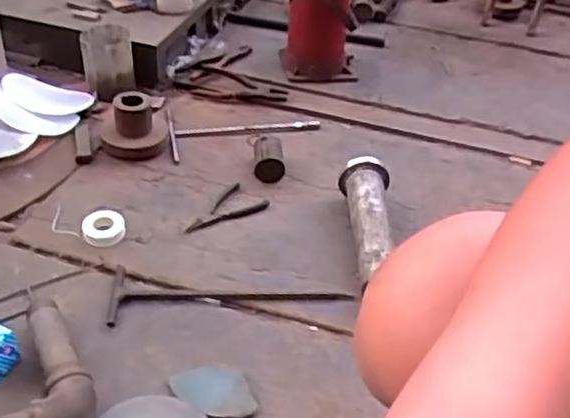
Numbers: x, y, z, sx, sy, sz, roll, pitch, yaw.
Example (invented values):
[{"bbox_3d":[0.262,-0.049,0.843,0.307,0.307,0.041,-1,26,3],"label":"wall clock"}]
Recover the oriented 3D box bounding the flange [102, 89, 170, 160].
[{"bbox_3d":[-0.280,-0.164,1.283,0.121,0.083,0.138,-3,40,-10],"label":"flange"}]

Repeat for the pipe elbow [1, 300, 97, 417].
[{"bbox_3d":[-0.282,0.198,0.840,0.122,0.063,0.260,3,39,-3],"label":"pipe elbow"}]

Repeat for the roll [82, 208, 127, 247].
[{"bbox_3d":[-0.284,0.028,1.082,0.066,0.025,0.076,-7,41,-16],"label":"roll"}]

